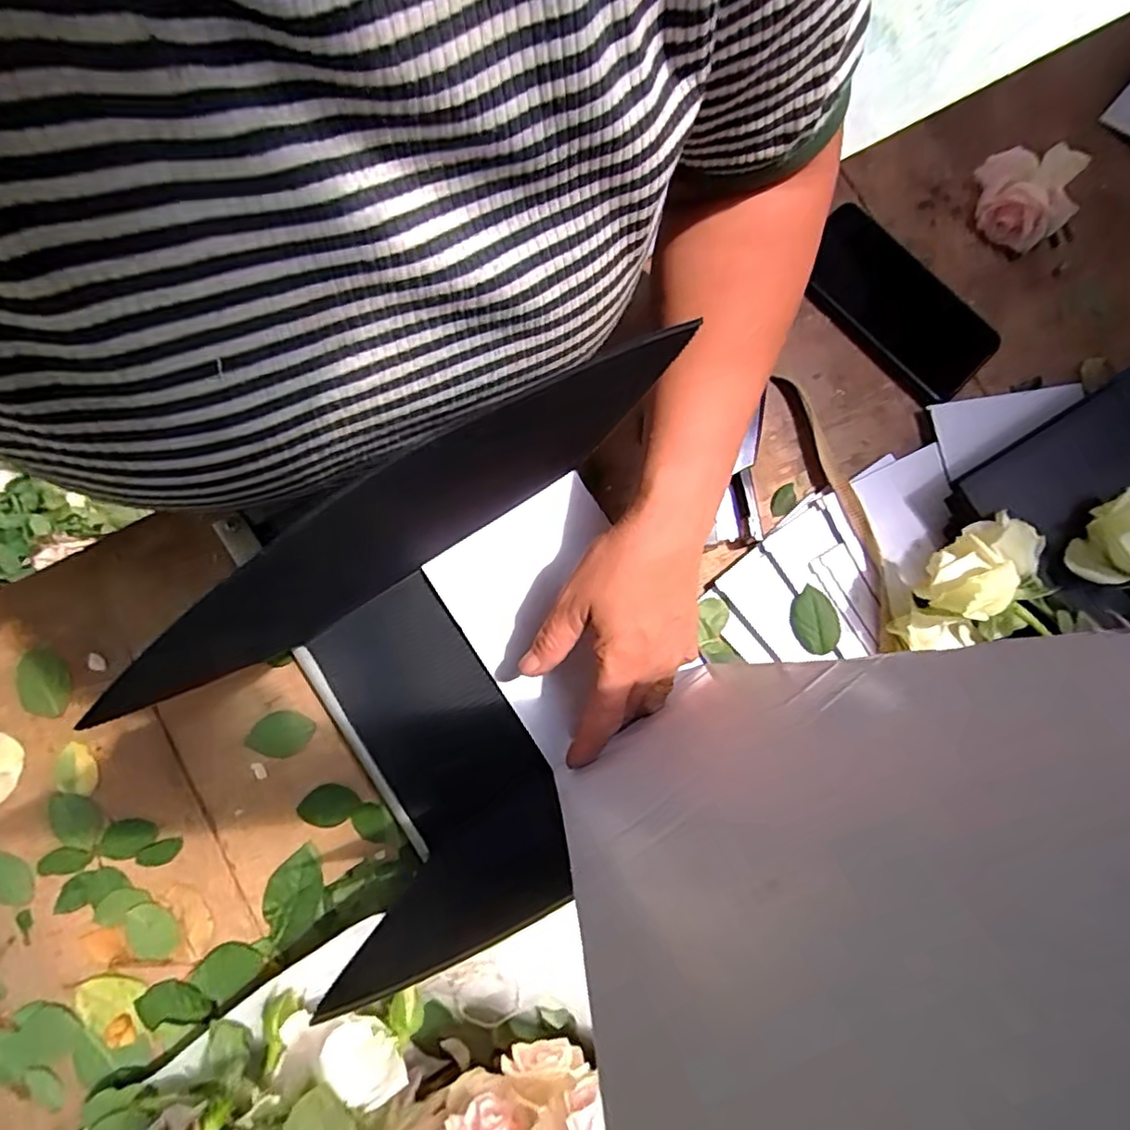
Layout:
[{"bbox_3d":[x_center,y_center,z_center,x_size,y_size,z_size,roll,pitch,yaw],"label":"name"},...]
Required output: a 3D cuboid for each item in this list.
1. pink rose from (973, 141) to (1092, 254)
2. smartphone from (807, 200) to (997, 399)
[{"bbox_3d":[0.354,-0.281,0.485,0.069,0.044,0.060,13,82,-1],"label":"pink rose"},{"bbox_3d":[0.239,-0.194,0.464,0.084,0.010,0.158,-36,85,-7],"label":"smartphone"}]

